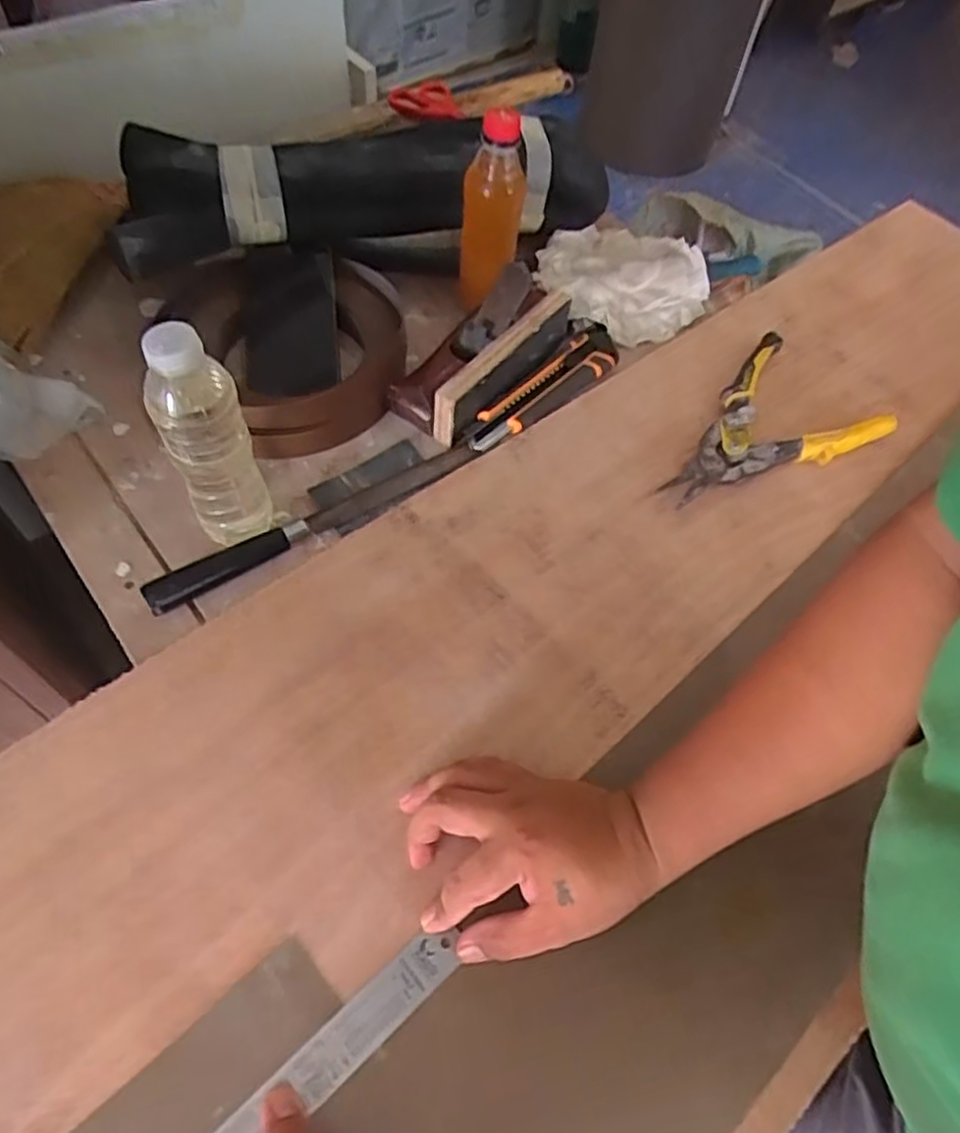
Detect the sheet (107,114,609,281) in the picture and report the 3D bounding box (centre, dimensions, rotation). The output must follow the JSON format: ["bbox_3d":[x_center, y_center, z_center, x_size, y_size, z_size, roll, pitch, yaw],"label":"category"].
[{"bbox_3d":[-0.105,-0.369,0.696,0.455,0.092,0.120,-13,60,-13],"label":"sheet"}]

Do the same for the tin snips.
[{"bbox_3d":[0.242,-0.113,0.642,0.218,0.029,0.139,-36,67,-22],"label":"tin snips"}]

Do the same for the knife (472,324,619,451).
[{"bbox_3d":[0.061,-0.159,0.662,0.041,0.013,0.188,39,64,18],"label":"knife"}]

